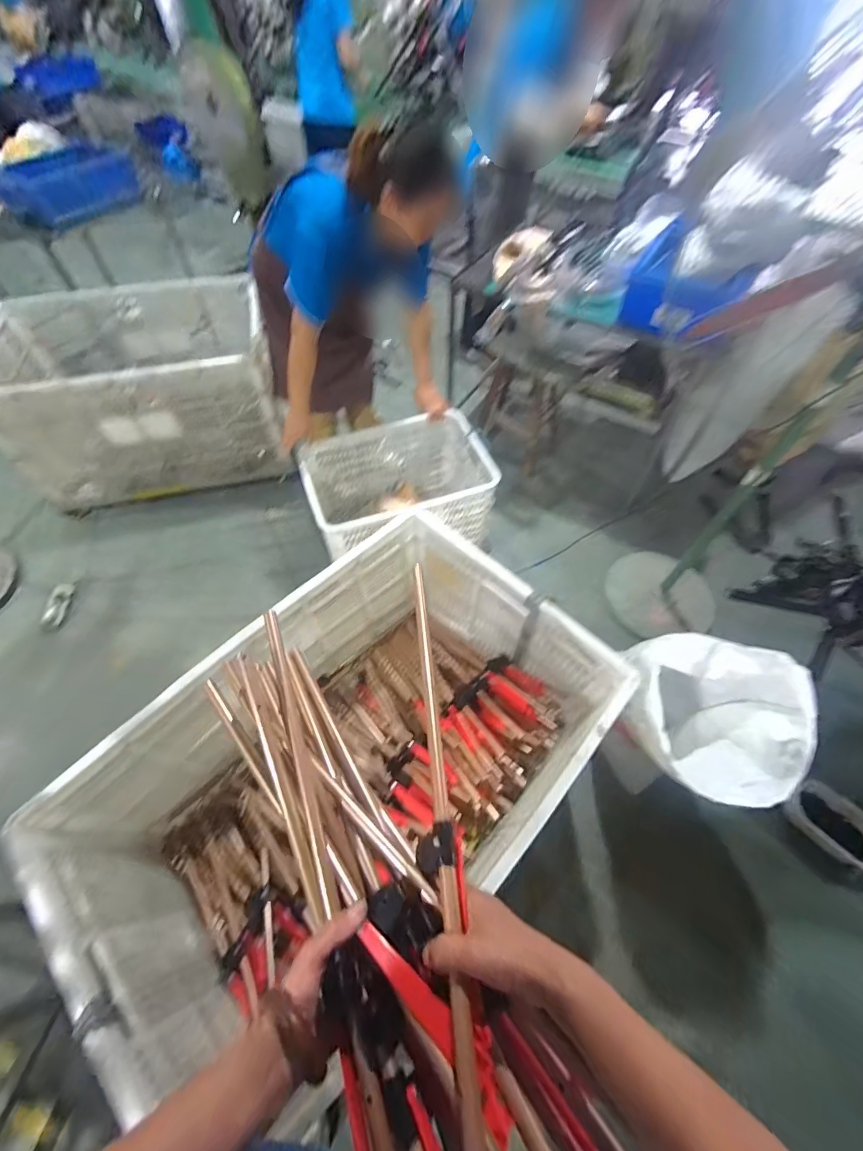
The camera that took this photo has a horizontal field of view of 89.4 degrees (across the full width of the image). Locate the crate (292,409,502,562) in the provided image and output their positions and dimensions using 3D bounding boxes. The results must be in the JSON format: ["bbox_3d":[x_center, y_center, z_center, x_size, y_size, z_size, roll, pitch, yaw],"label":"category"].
[{"bbox_3d":[-0.120,-0.303,1.708,0.645,0.386,0.487,-14,58,-9],"label":"crate"}]

